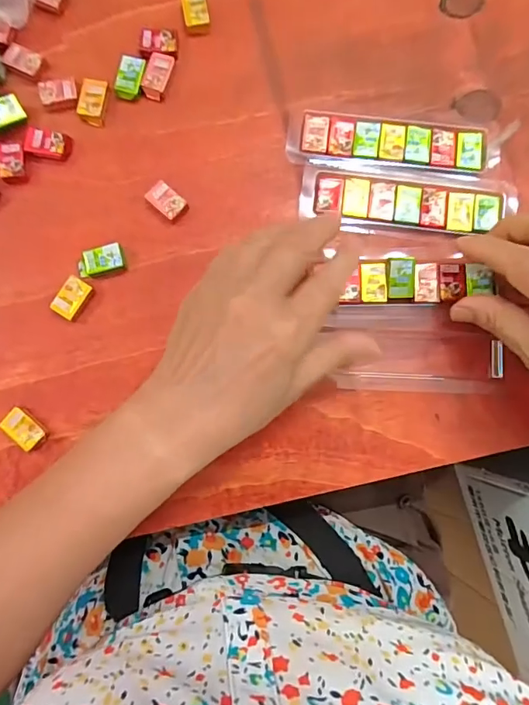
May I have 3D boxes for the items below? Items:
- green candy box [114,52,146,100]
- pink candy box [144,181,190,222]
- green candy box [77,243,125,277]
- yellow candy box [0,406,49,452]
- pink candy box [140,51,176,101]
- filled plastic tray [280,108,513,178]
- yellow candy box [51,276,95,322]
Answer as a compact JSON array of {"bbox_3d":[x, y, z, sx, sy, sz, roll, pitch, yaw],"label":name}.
[{"bbox_3d":[-0.091,-0.186,0.307,0.017,0.005,0.029,11,85,1],"label":"green candy box"},{"bbox_3d":[-0.064,-0.100,0.301,0.025,0.009,0.017,43,86,4],"label":"pink candy box"},{"bbox_3d":[-0.107,-0.059,0.298,0.030,0.010,0.017,-15,85,-1],"label":"green candy box"},{"bbox_3d":[-0.151,0.049,0.286,0.026,0.010,0.018,41,86,4],"label":"yellow candy box"},{"bbox_3d":[-0.072,-0.189,0.308,0.016,0.005,0.030,18,85,2],"label":"pink candy box"},{"bbox_3d":[0.090,-0.139,0.304,0.148,0.008,0.040,3,84,0],"label":"filled plastic tray"},{"bbox_3d":[-0.124,-0.035,0.294,0.016,0.010,0.026,32,85,3],"label":"yellow candy box"}]

